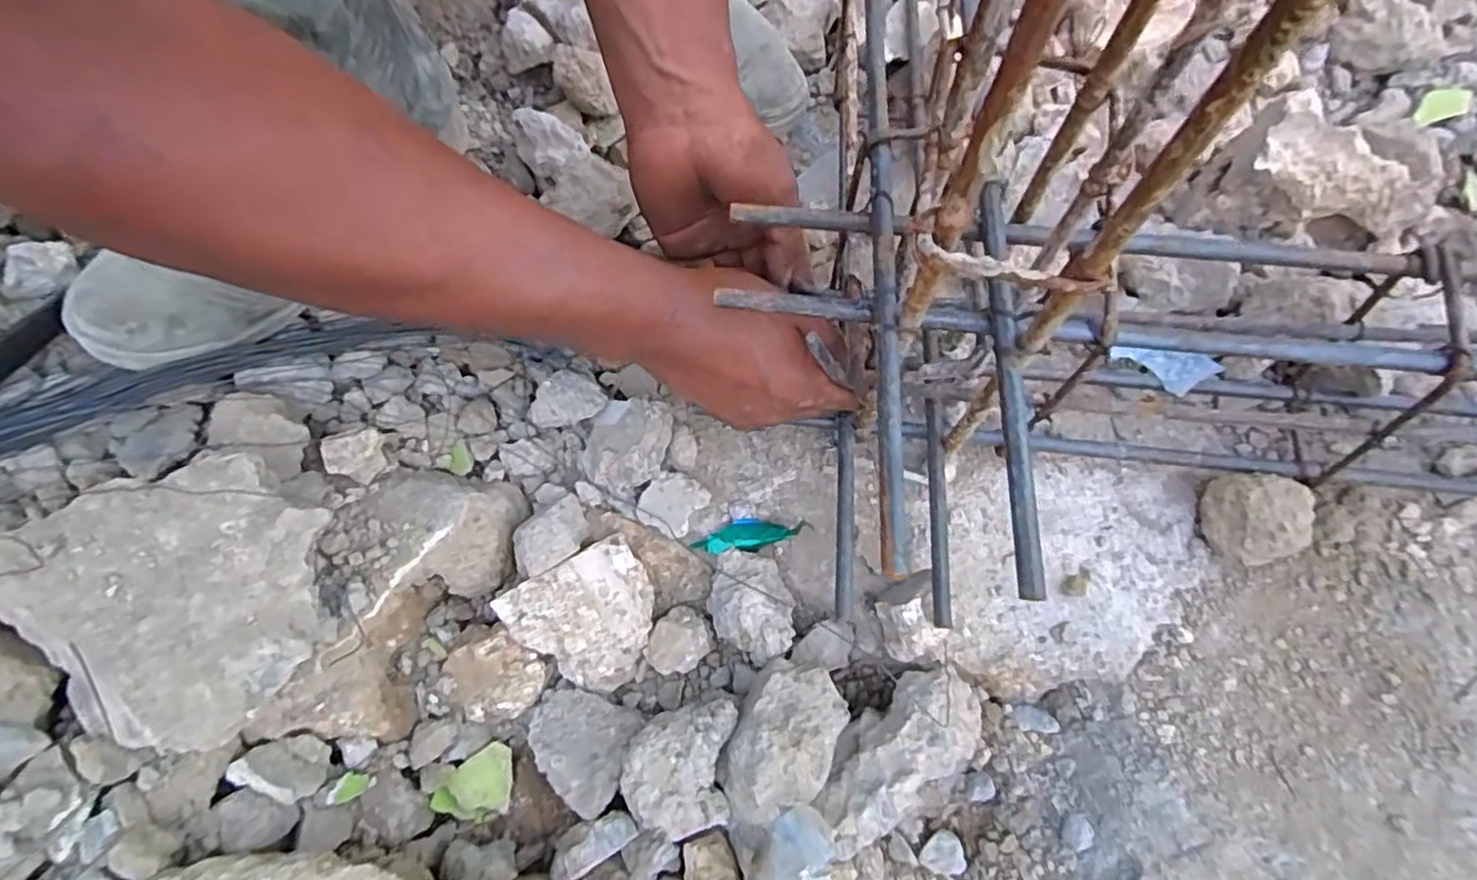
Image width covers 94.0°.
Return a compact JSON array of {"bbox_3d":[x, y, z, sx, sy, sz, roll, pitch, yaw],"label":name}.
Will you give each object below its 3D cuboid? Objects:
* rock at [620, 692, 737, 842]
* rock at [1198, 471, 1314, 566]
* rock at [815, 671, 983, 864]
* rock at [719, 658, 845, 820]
[{"bbox_3d":[-0.030,0.166,0.355,0.052,0.034,0.064,3,66,4],"label":"rock"},{"bbox_3d":[0.300,0.044,0.399,0.049,0.038,0.050,-1,66,2],"label":"rock"},{"bbox_3d":[0.080,0.159,0.354,0.105,0.053,0.045,-38,71,-13],"label":"rock"},{"bbox_3d":[0.021,0.151,0.345,0.049,0.039,0.078,25,69,13],"label":"rock"}]

